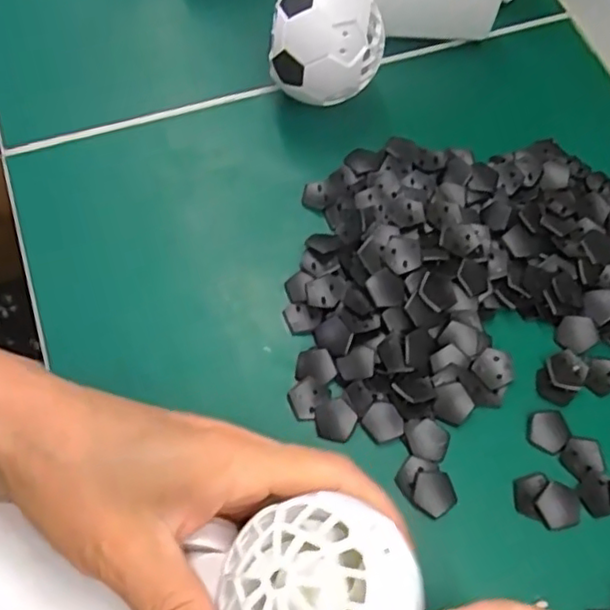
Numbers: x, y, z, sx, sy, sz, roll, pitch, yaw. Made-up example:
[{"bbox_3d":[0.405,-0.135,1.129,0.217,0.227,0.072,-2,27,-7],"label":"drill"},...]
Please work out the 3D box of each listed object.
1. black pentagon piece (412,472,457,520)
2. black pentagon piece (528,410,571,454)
[{"bbox_3d":[0.055,0.081,0.272,0.018,0.004,0.018,-3,66,-6],"label":"black pentagon piece"},{"bbox_3d":[0.110,0.056,0.285,0.018,0.004,0.019,28,66,9],"label":"black pentagon piece"}]

